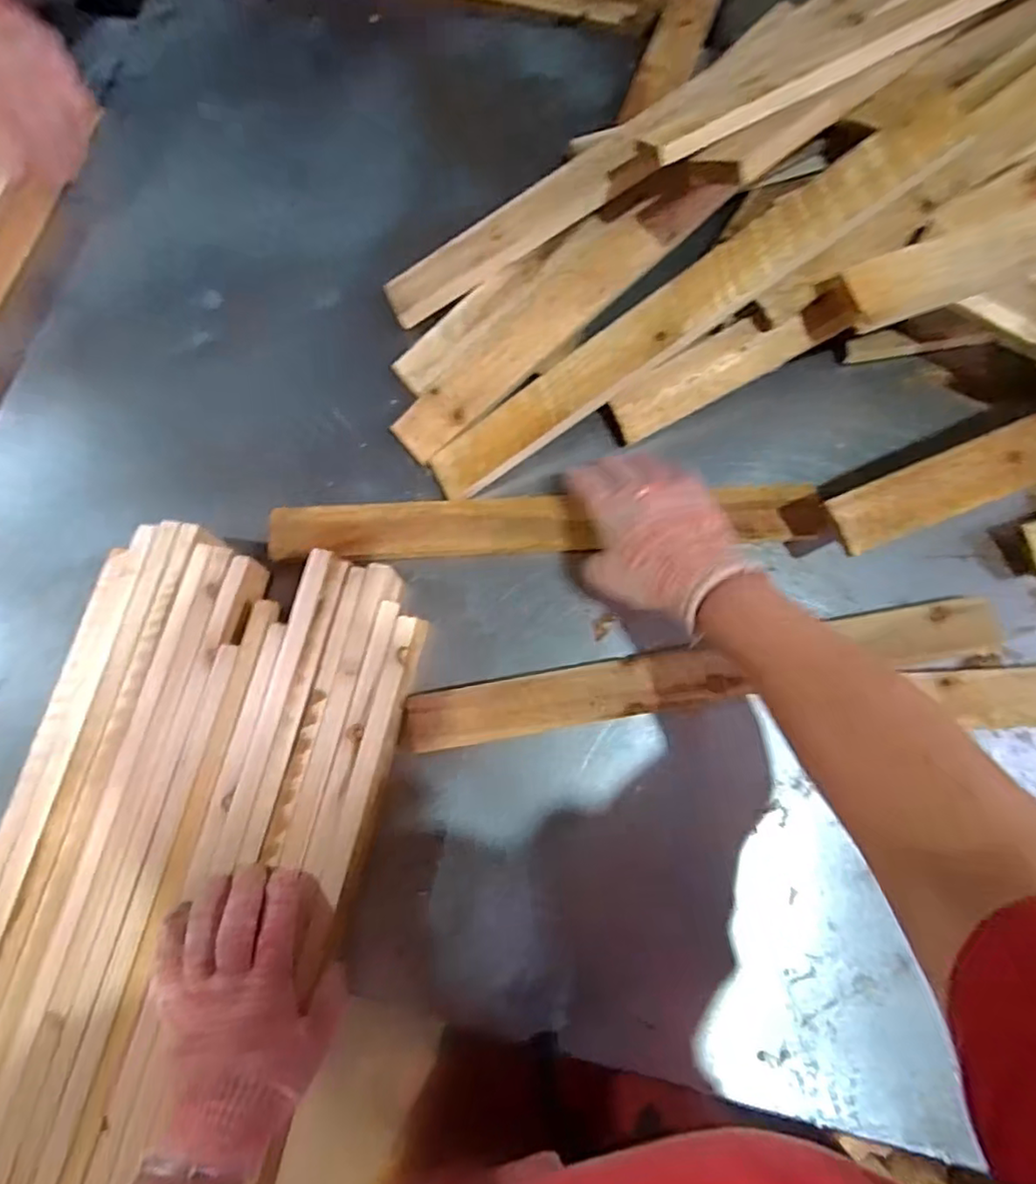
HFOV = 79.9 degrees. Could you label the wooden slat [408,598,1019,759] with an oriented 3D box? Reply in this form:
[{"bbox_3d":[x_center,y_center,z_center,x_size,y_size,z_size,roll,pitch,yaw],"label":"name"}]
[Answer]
[{"bbox_3d":[0.158,0.069,0.529,0.507,0.026,0.051,-9,77,-1],"label":"wooden slat"}]

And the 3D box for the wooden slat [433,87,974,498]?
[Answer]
[{"bbox_3d":[0.140,-0.240,0.528,0.499,0.031,0.057,-34,79,10],"label":"wooden slat"}]

